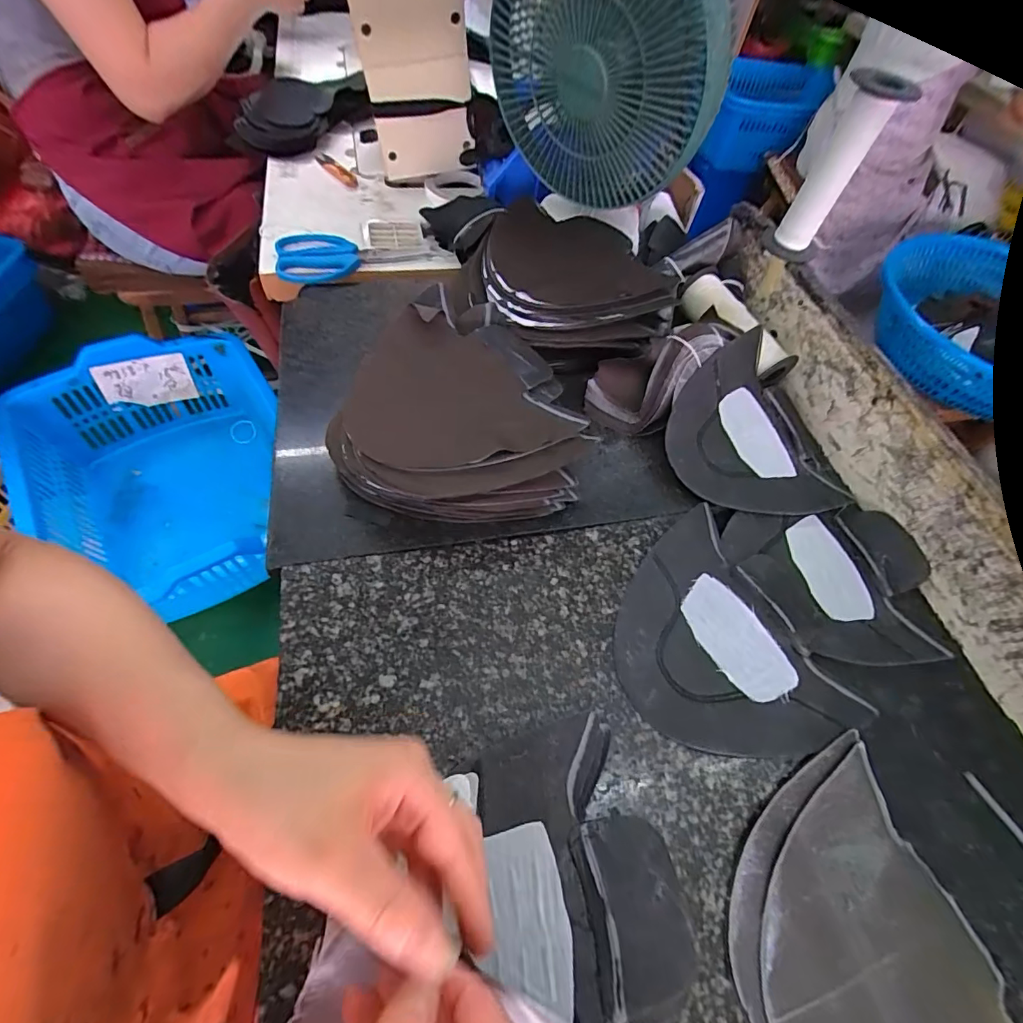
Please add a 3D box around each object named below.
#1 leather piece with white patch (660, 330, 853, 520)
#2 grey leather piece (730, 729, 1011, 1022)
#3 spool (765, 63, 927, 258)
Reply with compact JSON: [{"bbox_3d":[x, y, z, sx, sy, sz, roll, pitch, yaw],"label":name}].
[{"bbox_3d":[0.224,-0.070,0.436,0.149,0.051,0.163,-29,65,-23],"label":"leather piece with white patch"},{"bbox_3d":[0.200,0.247,0.259,0.148,0.006,0.186,-16,60,-14],"label":"grey leather piece"},{"bbox_3d":[0.308,-0.324,0.463,0.053,0.153,0.047,24,58,11],"label":"spool"}]

